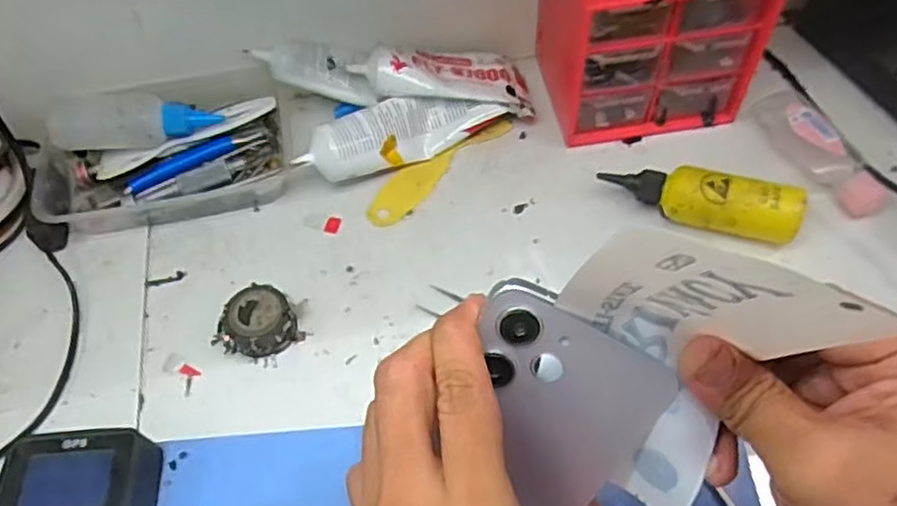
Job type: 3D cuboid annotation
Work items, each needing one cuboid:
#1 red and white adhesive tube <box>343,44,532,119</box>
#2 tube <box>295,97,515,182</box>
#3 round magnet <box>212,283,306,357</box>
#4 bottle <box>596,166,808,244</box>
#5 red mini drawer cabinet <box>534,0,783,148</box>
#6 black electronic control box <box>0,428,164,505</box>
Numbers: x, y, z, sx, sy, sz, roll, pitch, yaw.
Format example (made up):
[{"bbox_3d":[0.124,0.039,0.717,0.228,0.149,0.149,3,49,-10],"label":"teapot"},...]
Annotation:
[{"bbox_3d":[-0.002,-0.125,0.489,0.124,0.021,0.058,2,55,-16],"label":"red and white adhesive tube"},{"bbox_3d":[-0.034,-0.082,0.477,0.137,0.034,0.033,-19,57,-23],"label":"tube"},{"bbox_3d":[-0.116,0.043,0.416,0.045,0.024,0.040,-35,61,-17],"label":"round magnet"},{"bbox_3d":[0.156,-0.033,0.433,0.115,0.034,0.028,13,59,13],"label":"bottle"},{"bbox_3d":[0.133,-0.154,0.464,0.122,0.118,0.095,-8,57,-1],"label":"red mini drawer cabinet"},{"bbox_3d":[-0.188,0.129,0.351,0.072,0.032,0.070,-5,57,1],"label":"black electronic control box"}]

